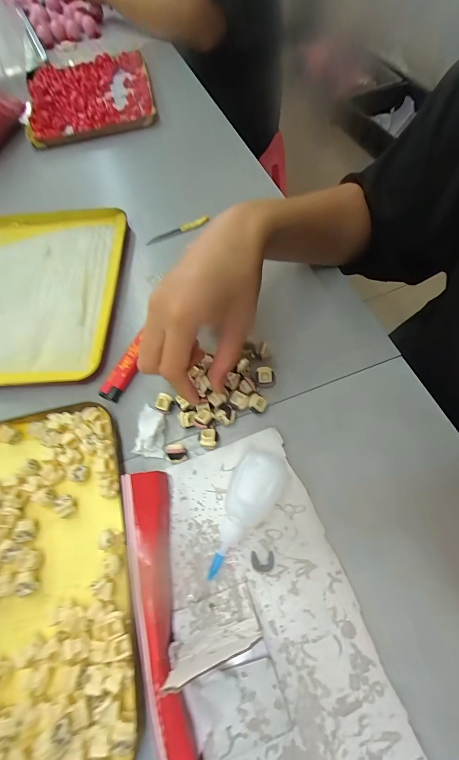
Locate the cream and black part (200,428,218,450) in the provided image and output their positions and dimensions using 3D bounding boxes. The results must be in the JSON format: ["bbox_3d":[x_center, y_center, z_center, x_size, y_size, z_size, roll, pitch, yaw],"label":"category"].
[{"bbox_3d":[-0.016,0.049,0.262,0.014,0.012,0.015,-2,62,5],"label":"cream and black part"}]

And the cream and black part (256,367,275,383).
[{"bbox_3d":[0.032,-0.003,0.282,0.015,0.012,0.013,-3,62,4],"label":"cream and black part"}]

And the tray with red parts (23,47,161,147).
[{"bbox_3d":[-0.237,-0.487,0.542,0.201,0.030,0.237,-13,62,-1],"label":"tray with red parts"}]

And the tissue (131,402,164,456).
[{"bbox_3d":[-0.067,0.042,0.270,0.024,0.008,0.043,-1,62,5],"label":"tissue"}]

